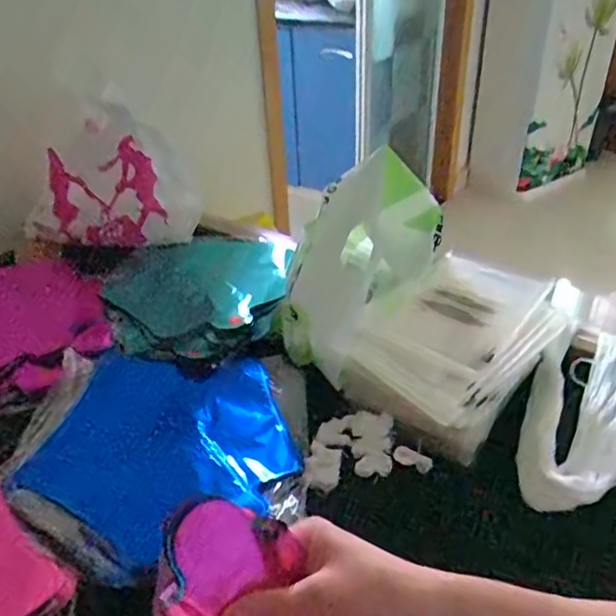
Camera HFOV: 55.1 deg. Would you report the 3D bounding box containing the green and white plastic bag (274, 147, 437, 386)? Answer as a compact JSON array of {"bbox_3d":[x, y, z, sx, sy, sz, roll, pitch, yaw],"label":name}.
[{"bbox_3d":[0.045,-0.053,0.640,0.124,0.098,0.270,16,55,26],"label":"green and white plastic bag"}]

